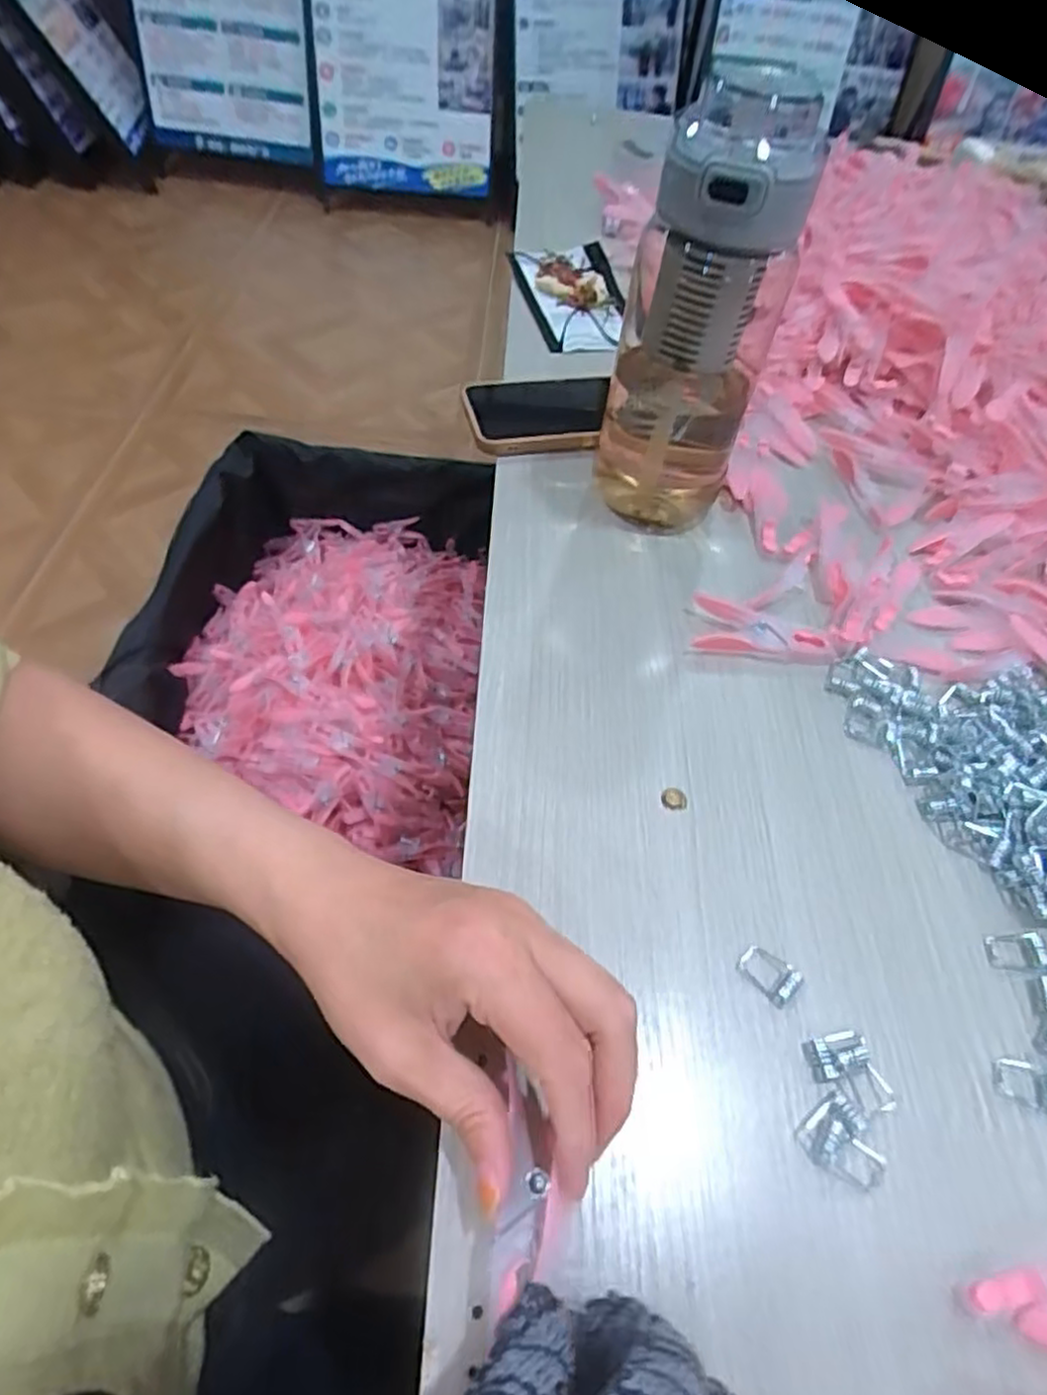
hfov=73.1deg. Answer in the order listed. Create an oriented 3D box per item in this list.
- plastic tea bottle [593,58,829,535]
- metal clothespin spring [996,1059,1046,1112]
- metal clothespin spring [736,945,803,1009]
[{"bbox_3d":[0.093,-0.203,0.386,0.084,0.210,0.100,13,54,4],"label":"plastic tea bottle"},{"bbox_3d":[0.191,0.145,0.264,0.024,0.004,0.015,16,54,6],"label":"metal clothespin spring"},{"bbox_3d":[0.099,0.110,0.282,0.017,0.004,0.024,-33,63,-26],"label":"metal clothespin spring"}]

